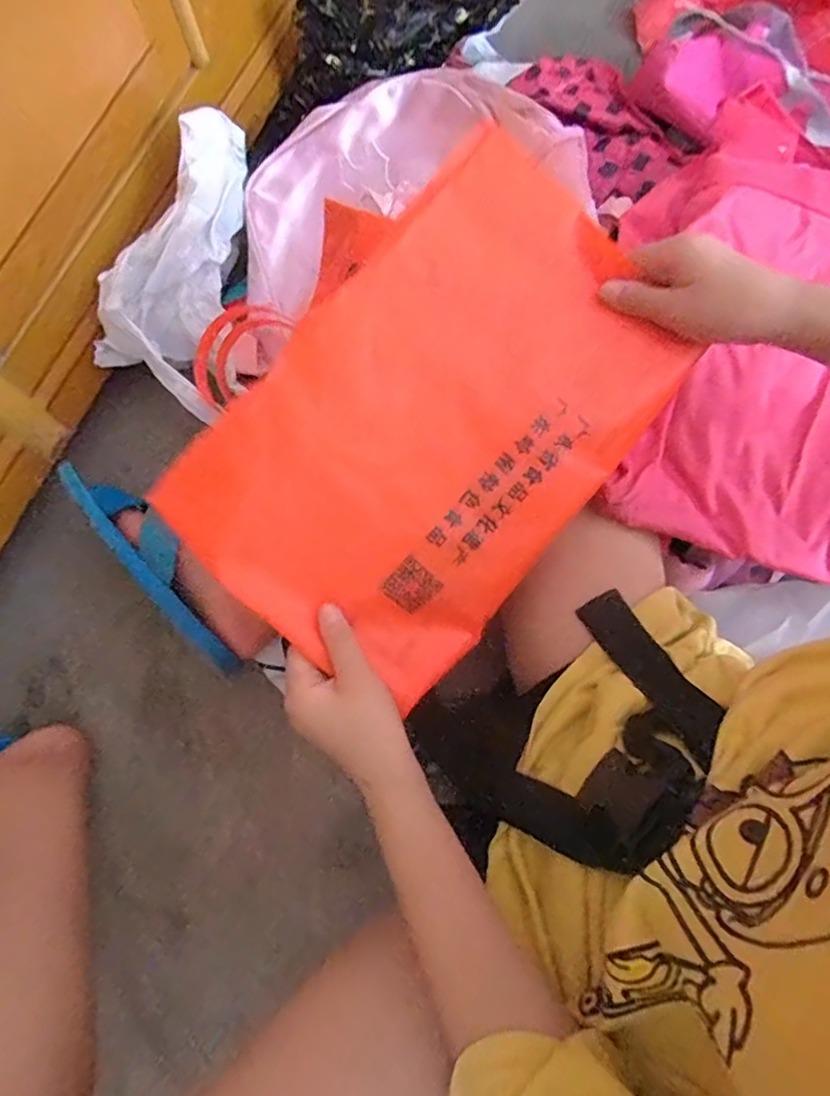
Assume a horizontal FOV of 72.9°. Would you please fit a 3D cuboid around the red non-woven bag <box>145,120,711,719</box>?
[{"bbox_3d":[0.014,-0.071,0.334,0.197,0.015,0.299,42,89,-4],"label":"red non-woven bag"}]

